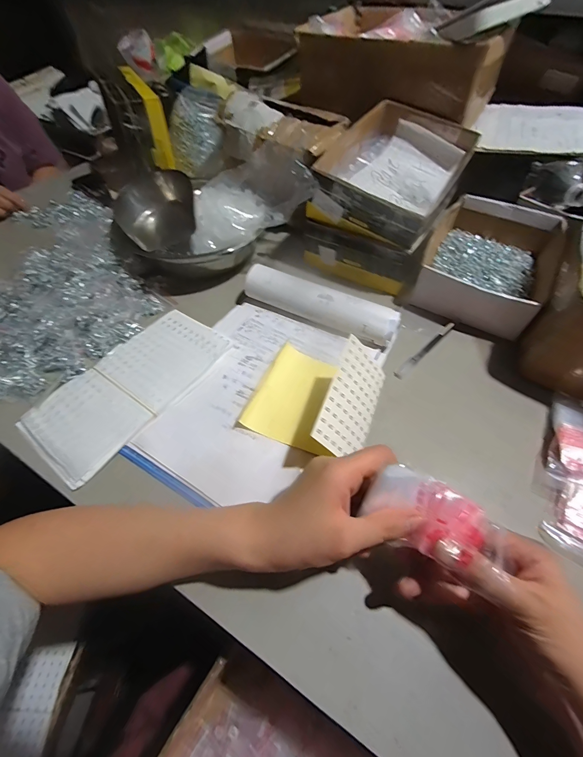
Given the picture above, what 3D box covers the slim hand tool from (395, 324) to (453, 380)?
[{"bbox_3d":[0.180,-0.039,0.444,0.120,0.011,0.012,-38,62,-24],"label":"slim hand tool"}]

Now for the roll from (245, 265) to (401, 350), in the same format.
[{"bbox_3d":[0.036,-0.096,0.455,0.215,0.049,0.046,21,57,15],"label":"roll"}]

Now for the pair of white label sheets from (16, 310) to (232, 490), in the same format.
[{"bbox_3d":[-0.197,0.003,0.408,0.127,0.010,0.238,33,61,22],"label":"pair of white label sheets"}]

